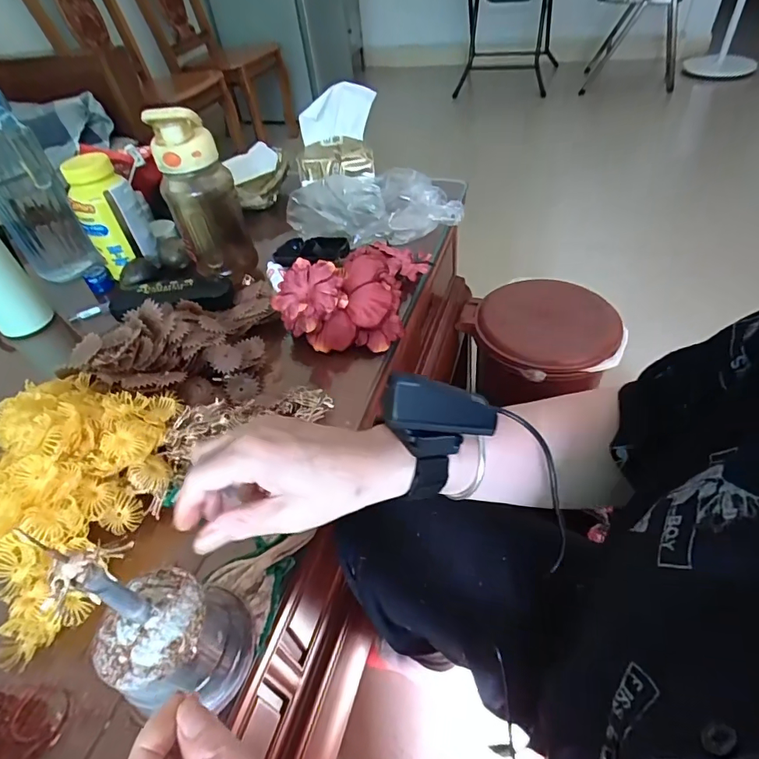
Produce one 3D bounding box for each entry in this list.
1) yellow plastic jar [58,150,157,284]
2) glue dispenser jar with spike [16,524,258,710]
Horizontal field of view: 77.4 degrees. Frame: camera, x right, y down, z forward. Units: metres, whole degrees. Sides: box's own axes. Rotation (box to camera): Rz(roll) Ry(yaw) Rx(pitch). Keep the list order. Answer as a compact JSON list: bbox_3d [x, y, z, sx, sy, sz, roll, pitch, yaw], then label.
[{"bbox_3d":[-0.368,-0.230,0.657,0.071,0.142,0.064,-3,46,5],"label":"yellow plastic jar"},{"bbox_3d":[-0.130,0.137,0.276,0.069,0.155,0.074,-4,46,4],"label":"glue dispenser jar with spike"}]

